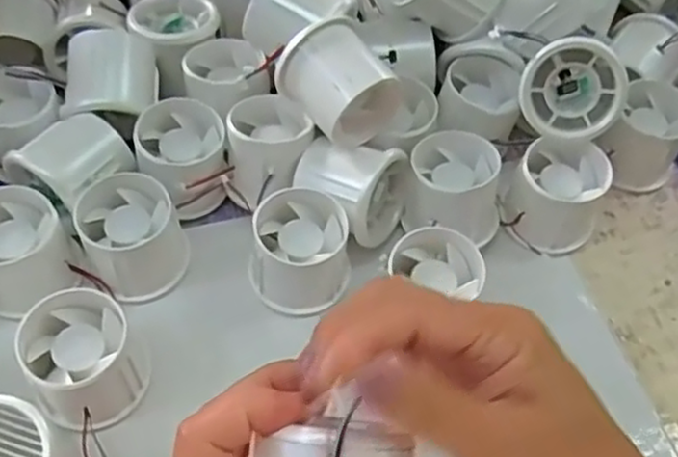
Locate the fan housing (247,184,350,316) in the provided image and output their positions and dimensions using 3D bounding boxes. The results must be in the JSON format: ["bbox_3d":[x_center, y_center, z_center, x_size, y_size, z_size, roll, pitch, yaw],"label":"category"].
[{"bbox_3d":[-0.021,0.013,0.393,0.054,0.048,0.057,3,56,-2],"label":"fan housing"}]

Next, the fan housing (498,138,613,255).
[{"bbox_3d":[0.130,-0.020,0.423,0.056,0.051,0.053,2,56,-3],"label":"fan housing"}]

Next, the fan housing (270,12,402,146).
[{"bbox_3d":[0.000,-0.080,0.395,0.054,0.059,0.052,-35,65,-24],"label":"fan housing"}]

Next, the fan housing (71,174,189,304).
[{"bbox_3d":[-0.114,0.005,0.393,0.051,0.048,0.053,-22,60,-18],"label":"fan housing"}]

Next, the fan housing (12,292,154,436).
[{"bbox_3d":[-0.127,0.066,0.351,0.053,0.047,0.056,2,56,-3],"label":"fan housing"}]

